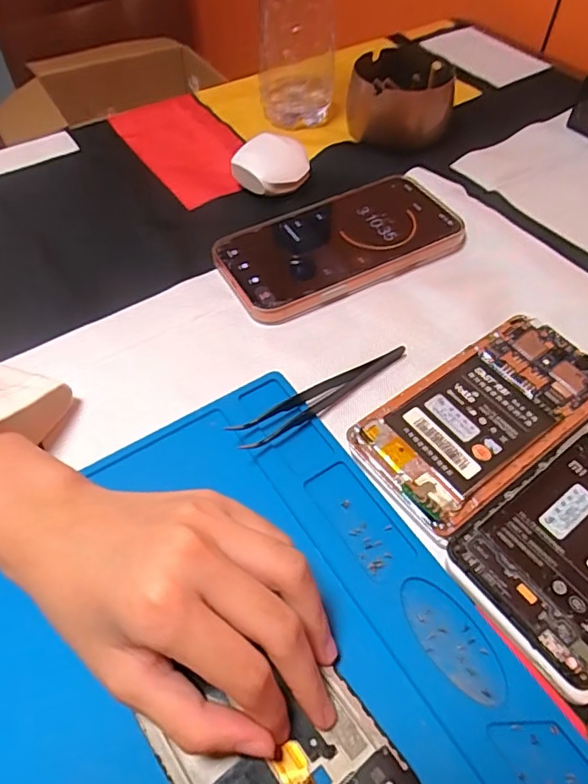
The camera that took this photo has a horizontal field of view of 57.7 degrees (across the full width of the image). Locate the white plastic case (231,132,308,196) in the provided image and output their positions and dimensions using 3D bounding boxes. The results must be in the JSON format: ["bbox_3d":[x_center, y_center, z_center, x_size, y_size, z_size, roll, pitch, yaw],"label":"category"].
[{"bbox_3d":[-0.018,-0.171,0.409,0.057,0.028,0.049,-4,54,-3],"label":"white plastic case"}]

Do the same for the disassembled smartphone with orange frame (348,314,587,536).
[{"bbox_3d":[0.102,0.012,0.284,0.138,0.015,0.070,-31,60,-21],"label":"disassembled smartphone with orange frame"}]

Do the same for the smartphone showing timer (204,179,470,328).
[{"bbox_3d":[0.031,-0.102,0.368,0.162,0.015,0.080,-23,57,-16],"label":"smartphone showing timer"}]

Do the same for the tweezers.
[{"bbox_3d":[0.019,0.003,0.294,0.112,0.010,0.017,-25,58,-17],"label":"tweezers"}]

